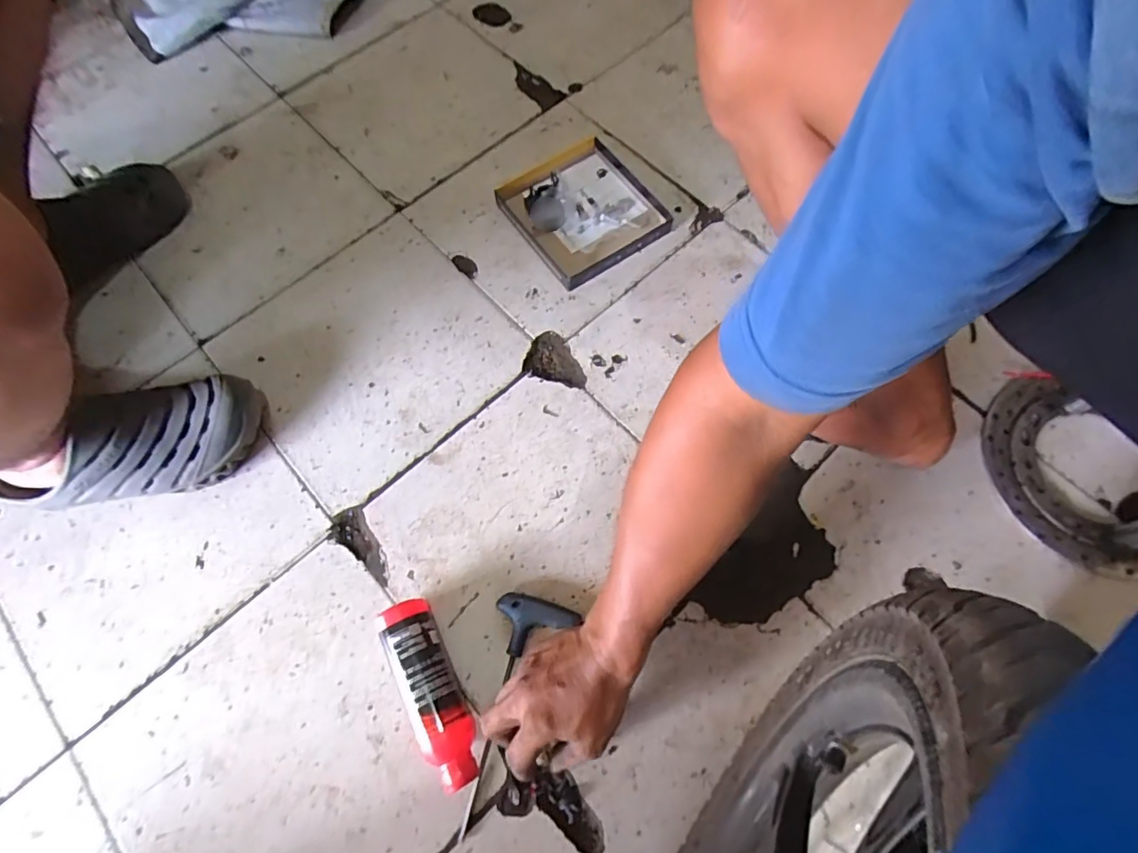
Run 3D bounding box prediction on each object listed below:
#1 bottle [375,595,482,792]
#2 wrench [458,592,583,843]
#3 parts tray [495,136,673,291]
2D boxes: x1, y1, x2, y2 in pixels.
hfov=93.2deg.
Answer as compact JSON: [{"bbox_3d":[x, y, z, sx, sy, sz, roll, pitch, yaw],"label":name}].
[{"bbox_3d":[-0.123,0.238,0.488,0.047,0.045,0.158,-26,71,-8],"label":"bottle"},{"bbox_3d":[-0.057,0.261,0.492,0.076,0.024,0.204,16,74,7],"label":"wrench"},{"bbox_3d":[0.020,-0.281,0.689,0.167,0.033,0.178,-34,72,-11],"label":"parts tray"}]

